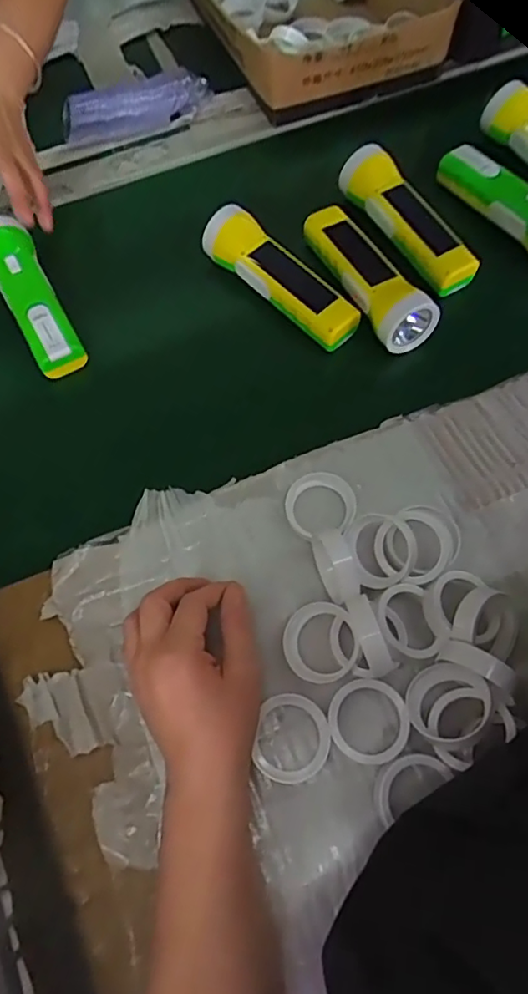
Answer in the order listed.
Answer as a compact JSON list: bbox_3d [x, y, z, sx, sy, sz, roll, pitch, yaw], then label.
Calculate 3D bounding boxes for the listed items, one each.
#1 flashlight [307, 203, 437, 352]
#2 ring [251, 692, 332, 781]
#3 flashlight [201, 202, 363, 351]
[{"bbox_3d":[0.093,-0.213,0.533,0.043,0.048,0.170,-27,68,-10],"label":"flashlight"},{"bbox_3d":[0.020,0.161,0.383,0.048,0.010,0.054,7,67,5],"label":"ring"},{"bbox_3d":[0.012,-0.211,0.548,0.188,0.049,0.041,42,74,17],"label":"flashlight"}]

